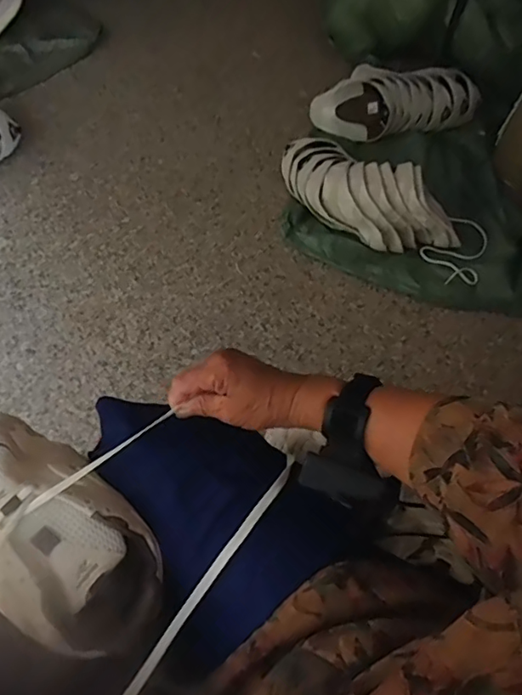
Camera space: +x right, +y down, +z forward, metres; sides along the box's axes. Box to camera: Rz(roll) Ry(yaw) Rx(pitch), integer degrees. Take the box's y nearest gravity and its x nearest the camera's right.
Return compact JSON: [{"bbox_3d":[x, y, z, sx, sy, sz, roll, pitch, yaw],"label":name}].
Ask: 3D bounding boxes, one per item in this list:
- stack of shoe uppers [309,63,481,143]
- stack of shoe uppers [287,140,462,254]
[{"bbox_3d":[0.368,-0.677,1.439,0.443,0.144,0.162,-3,58,-9],"label":"stack of shoe uppers"},{"bbox_3d":[0.230,-0.345,1.190,0.425,0.147,0.171,31,59,12],"label":"stack of shoe uppers"}]

